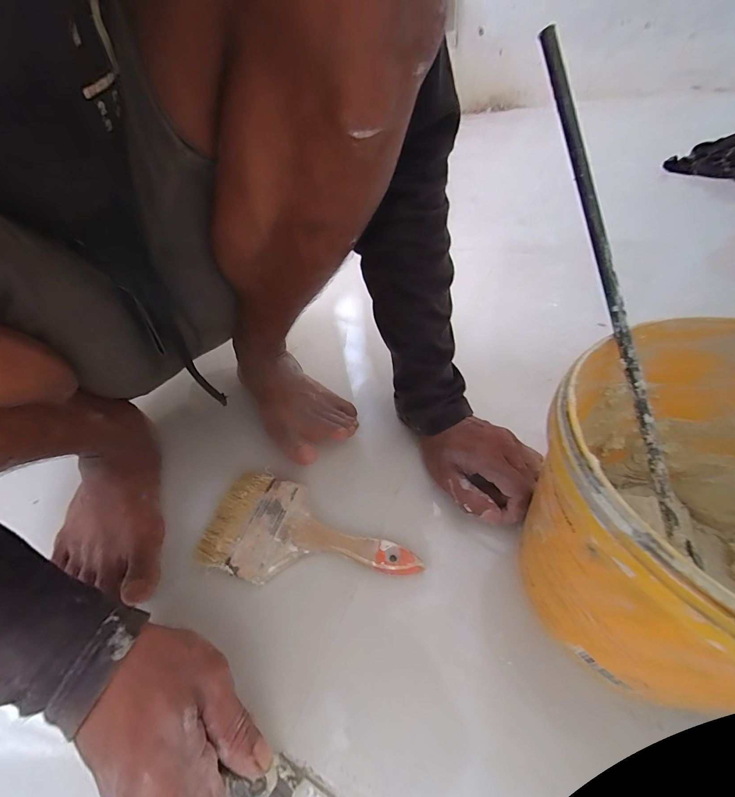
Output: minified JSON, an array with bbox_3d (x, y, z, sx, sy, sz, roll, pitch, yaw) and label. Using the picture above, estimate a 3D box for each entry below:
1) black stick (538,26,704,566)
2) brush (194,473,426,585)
[{"bbox_3d":[0.150,-0.050,0.203,0.010,0.307,0.014,-21,6,-12],"label":"black stick"},{"bbox_3d":[-0.054,0.133,0.324,0.199,0.018,0.094,10,52,14],"label":"brush"}]

